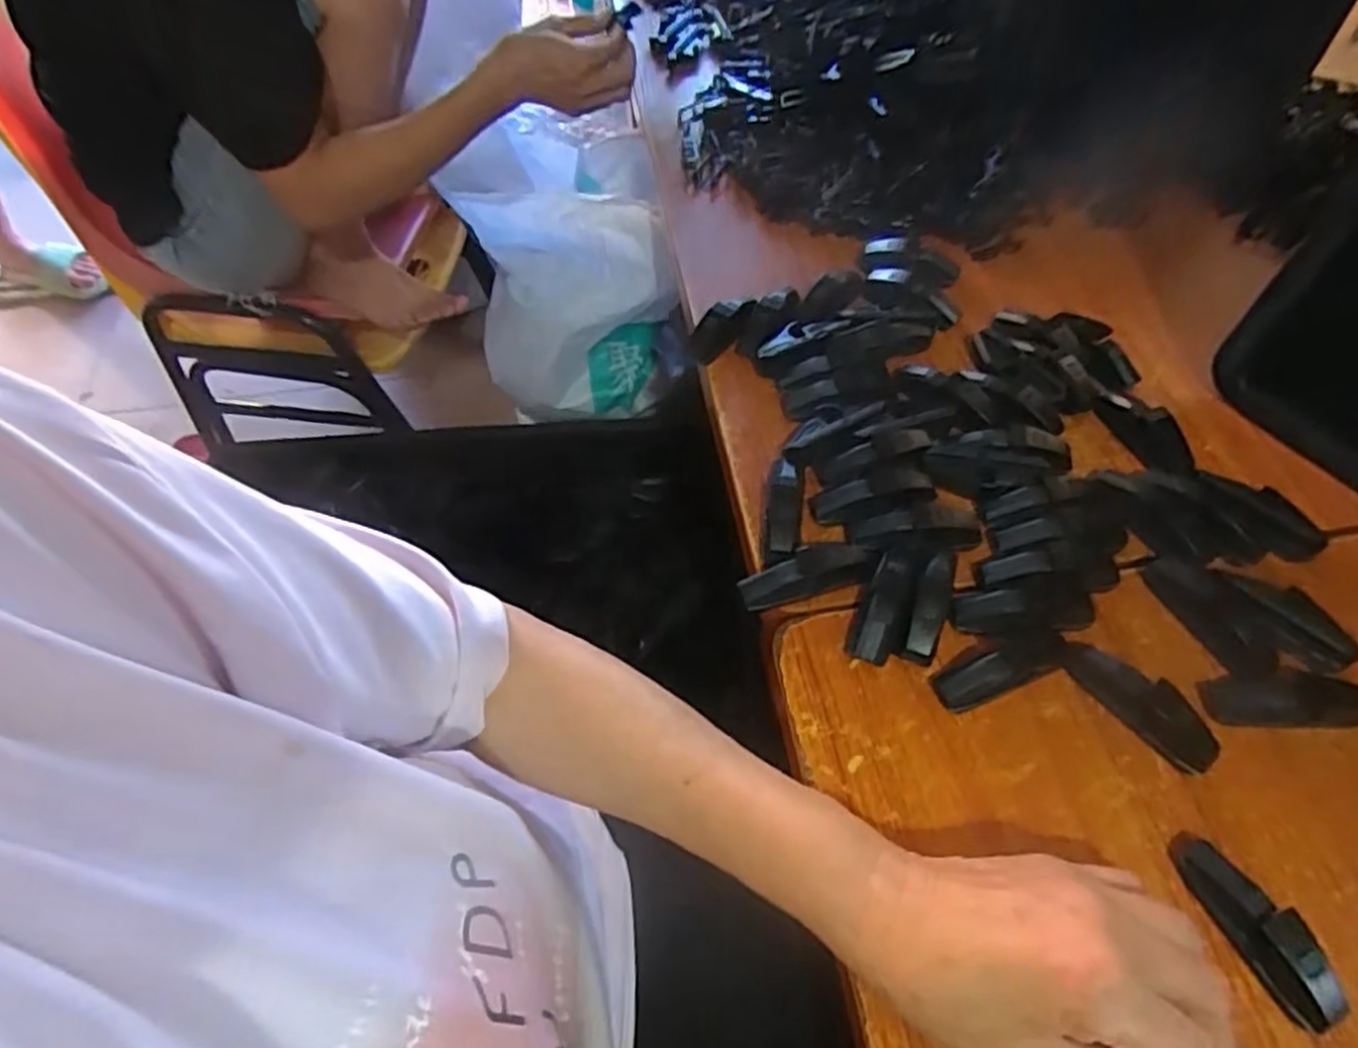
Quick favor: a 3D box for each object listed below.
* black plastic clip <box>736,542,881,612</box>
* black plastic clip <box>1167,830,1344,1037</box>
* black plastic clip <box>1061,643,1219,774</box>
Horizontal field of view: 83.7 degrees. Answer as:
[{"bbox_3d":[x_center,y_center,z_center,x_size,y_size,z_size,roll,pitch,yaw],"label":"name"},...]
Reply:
[{"bbox_3d":[0.071,0.026,0.411,0.075,0.022,0.021,-15,58,-8],"label":"black plastic clip"},{"bbox_3d":[0.244,0.168,0.317,0.020,0.026,0.077,-23,59,-14],"label":"black plastic clip"},{"bbox_3d":[0.223,0.087,0.368,0.020,0.026,0.076,-40,65,-22],"label":"black plastic clip"}]

